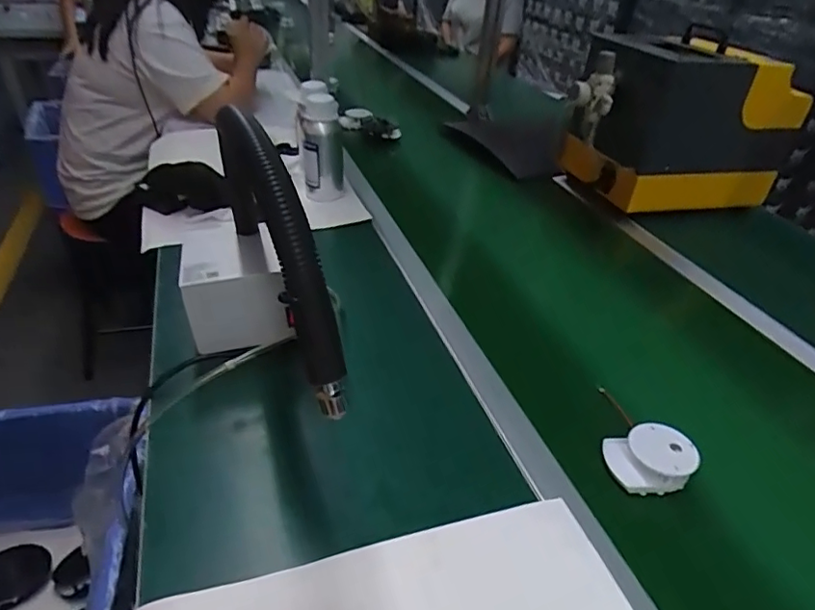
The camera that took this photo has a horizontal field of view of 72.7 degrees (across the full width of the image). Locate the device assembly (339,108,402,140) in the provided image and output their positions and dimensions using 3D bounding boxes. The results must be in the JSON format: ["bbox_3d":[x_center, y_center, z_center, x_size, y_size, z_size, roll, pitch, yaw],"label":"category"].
[{"bbox_3d":[-0.095,-0.452,1.375,0.160,0.066,0.066,10,34,8],"label":"device assembly"}]

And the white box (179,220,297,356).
[{"bbox_3d":[-0.217,-0.016,0.680,0.113,0.107,0.107,-11,37,-21],"label":"white box"}]

